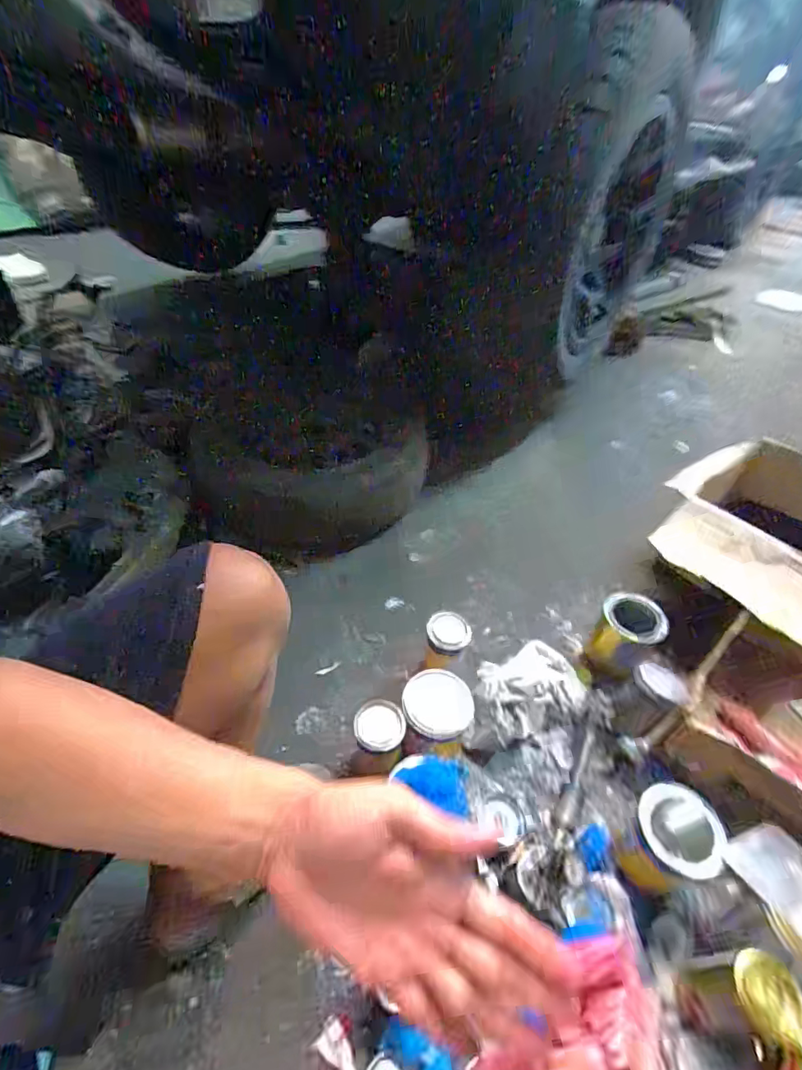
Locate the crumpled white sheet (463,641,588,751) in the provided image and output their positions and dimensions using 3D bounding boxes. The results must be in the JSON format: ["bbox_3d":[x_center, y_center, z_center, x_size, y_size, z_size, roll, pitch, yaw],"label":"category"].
[{"bbox_3d":[0.209,0.269,0.895,0.245,0.067,0.170,-12,49,-15],"label":"crumpled white sheet"}]

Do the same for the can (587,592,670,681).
[{"bbox_3d":[0.414,0.194,0.943,0.110,0.151,0.100,2,47,-2],"label":"can"}]

